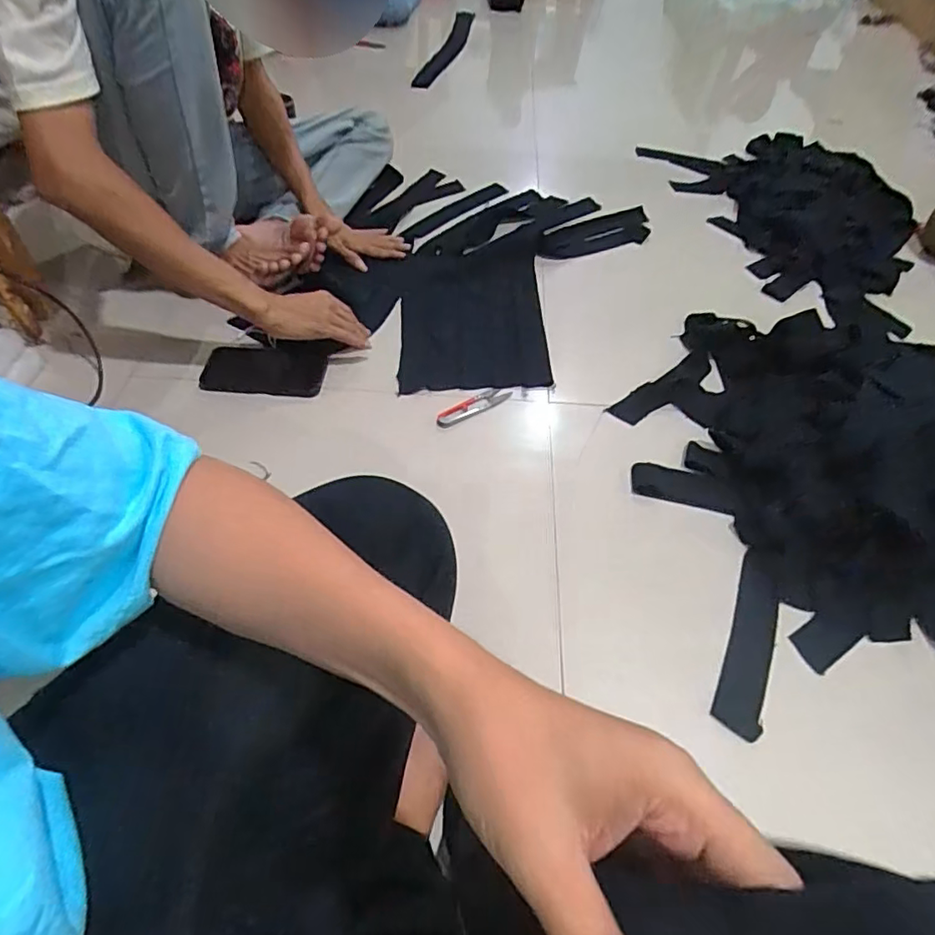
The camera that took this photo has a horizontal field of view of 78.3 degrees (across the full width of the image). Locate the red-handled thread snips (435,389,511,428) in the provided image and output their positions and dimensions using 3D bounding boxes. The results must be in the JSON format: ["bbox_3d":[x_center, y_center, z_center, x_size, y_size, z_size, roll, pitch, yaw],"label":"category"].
[{"bbox_3d":[0.010,-0.086,0.815,0.118,0.007,0.031,-29,57,-22],"label":"red-handled thread snips"}]

